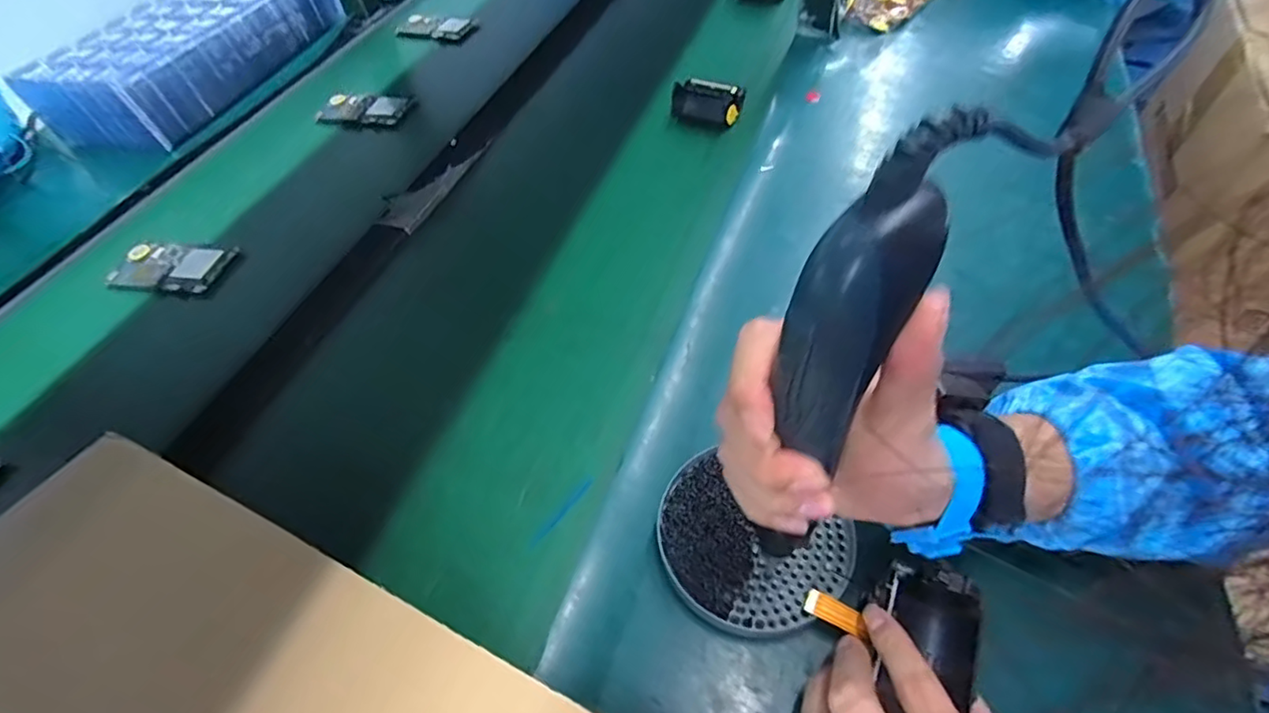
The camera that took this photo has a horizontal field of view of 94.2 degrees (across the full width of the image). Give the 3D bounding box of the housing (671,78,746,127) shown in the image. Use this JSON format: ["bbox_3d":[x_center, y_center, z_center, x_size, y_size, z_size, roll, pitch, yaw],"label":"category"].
[{"bbox_3d":[0.080,-0.284,0.658,0.080,0.034,0.052,23,58,22],"label":"housing"}]

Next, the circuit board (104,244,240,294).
[{"bbox_3d":[-0.466,-0.090,0.590,0.114,0.008,0.066,4,50,6],"label":"circuit board"}]

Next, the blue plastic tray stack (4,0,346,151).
[{"bbox_3d":[-0.623,-0.445,0.841,0.217,0.079,0.397,14,55,17],"label":"blue plastic tray stack"}]

